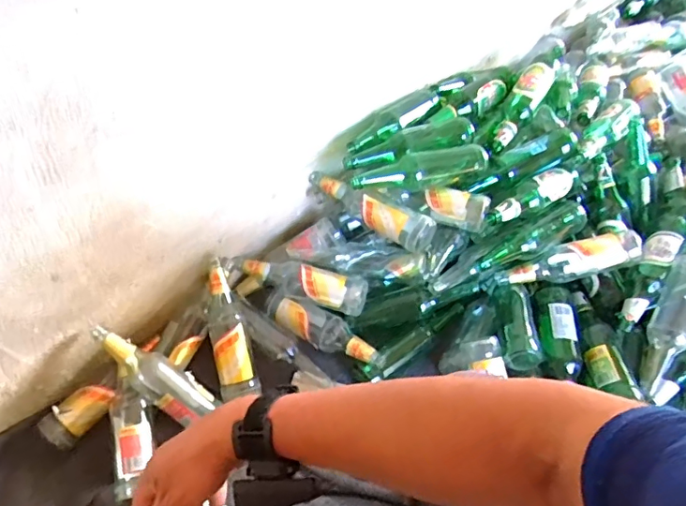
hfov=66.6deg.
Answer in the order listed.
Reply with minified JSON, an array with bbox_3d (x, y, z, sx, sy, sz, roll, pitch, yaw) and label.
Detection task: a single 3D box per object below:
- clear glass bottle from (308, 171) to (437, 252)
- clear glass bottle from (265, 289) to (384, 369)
[{"bbox_3d":[0.046,-0.094,0.965,0.265,0.066,0.061,39,60,22],"label":"clear glass bottle"},{"bbox_3d":[-0.035,0.141,0.974,0.243,0.055,0.068,30,57,18],"label":"clear glass bottle"}]

